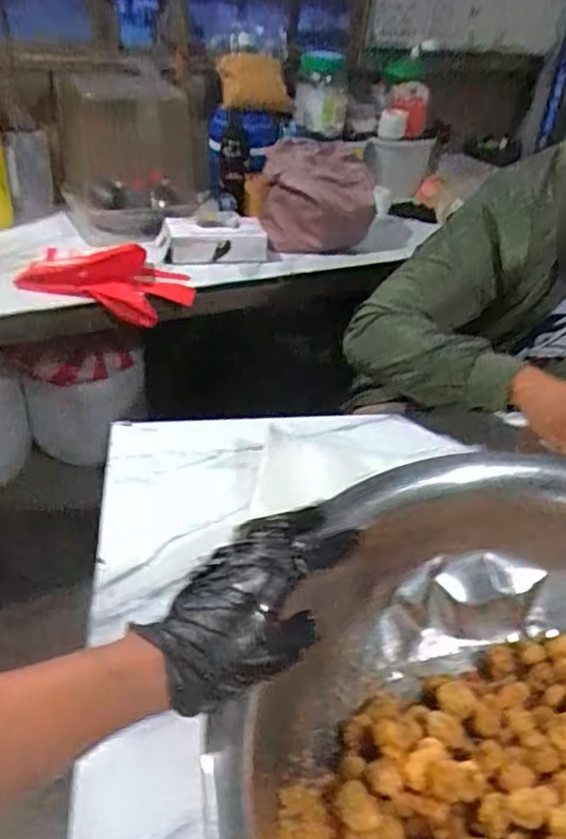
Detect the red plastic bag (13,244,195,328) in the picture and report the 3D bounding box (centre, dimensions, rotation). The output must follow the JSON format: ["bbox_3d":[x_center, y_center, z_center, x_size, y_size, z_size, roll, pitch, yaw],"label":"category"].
[{"bbox_3d":[-0.362,-0.288,1.356,0.347,0.095,0.199,5,35,0],"label":"red plastic bag"}]

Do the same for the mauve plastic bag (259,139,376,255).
[{"bbox_3d":[0.086,-0.540,1.615,0.276,0.231,0.216,7,35,3],"label":"mauve plastic bag"}]

